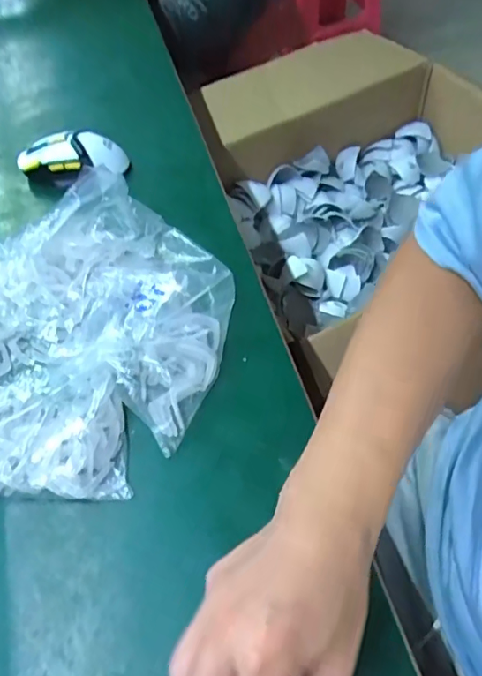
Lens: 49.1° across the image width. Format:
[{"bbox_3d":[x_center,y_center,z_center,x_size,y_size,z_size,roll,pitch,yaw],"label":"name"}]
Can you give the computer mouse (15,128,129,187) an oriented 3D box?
[{"bbox_3d":[-0.195,-0.210,0.612,0.123,0.038,0.075,-10,57,-3],"label":"computer mouse"}]

